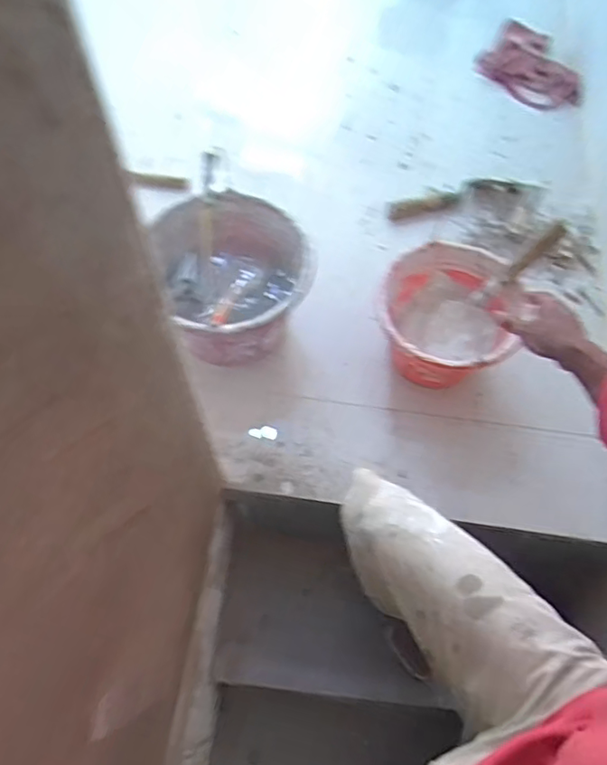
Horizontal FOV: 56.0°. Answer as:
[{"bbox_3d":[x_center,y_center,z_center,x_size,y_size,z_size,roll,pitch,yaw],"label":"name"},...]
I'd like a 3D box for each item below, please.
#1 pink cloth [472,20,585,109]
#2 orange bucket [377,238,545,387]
[{"bbox_3d":[0.629,-0.856,1.536,0.284,0.062,0.289,28,64,13],"label":"pink cloth"},{"bbox_3d":[0.239,-0.097,0.989,0.229,0.156,0.241,12,62,5],"label":"orange bucket"}]

